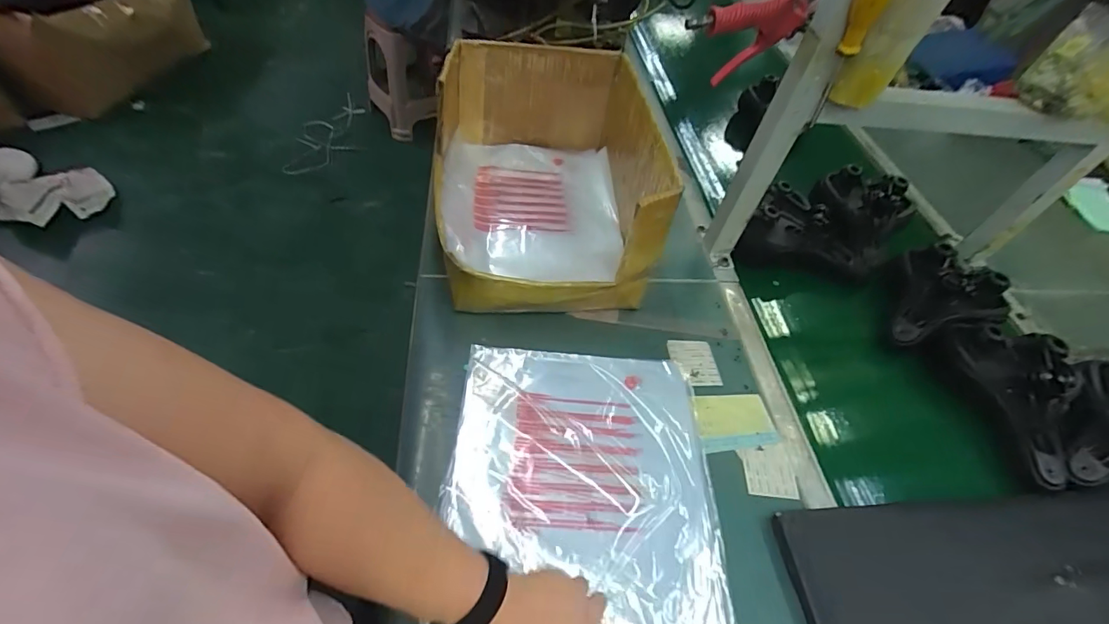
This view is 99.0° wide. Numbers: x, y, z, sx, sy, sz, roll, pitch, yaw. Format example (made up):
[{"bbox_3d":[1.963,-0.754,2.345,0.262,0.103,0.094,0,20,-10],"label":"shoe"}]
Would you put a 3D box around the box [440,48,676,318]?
[{"bbox_3d":[-0.018,-0.223,0.792,0.330,0.256,0.431,-1,52,-10],"label":"box"}]

